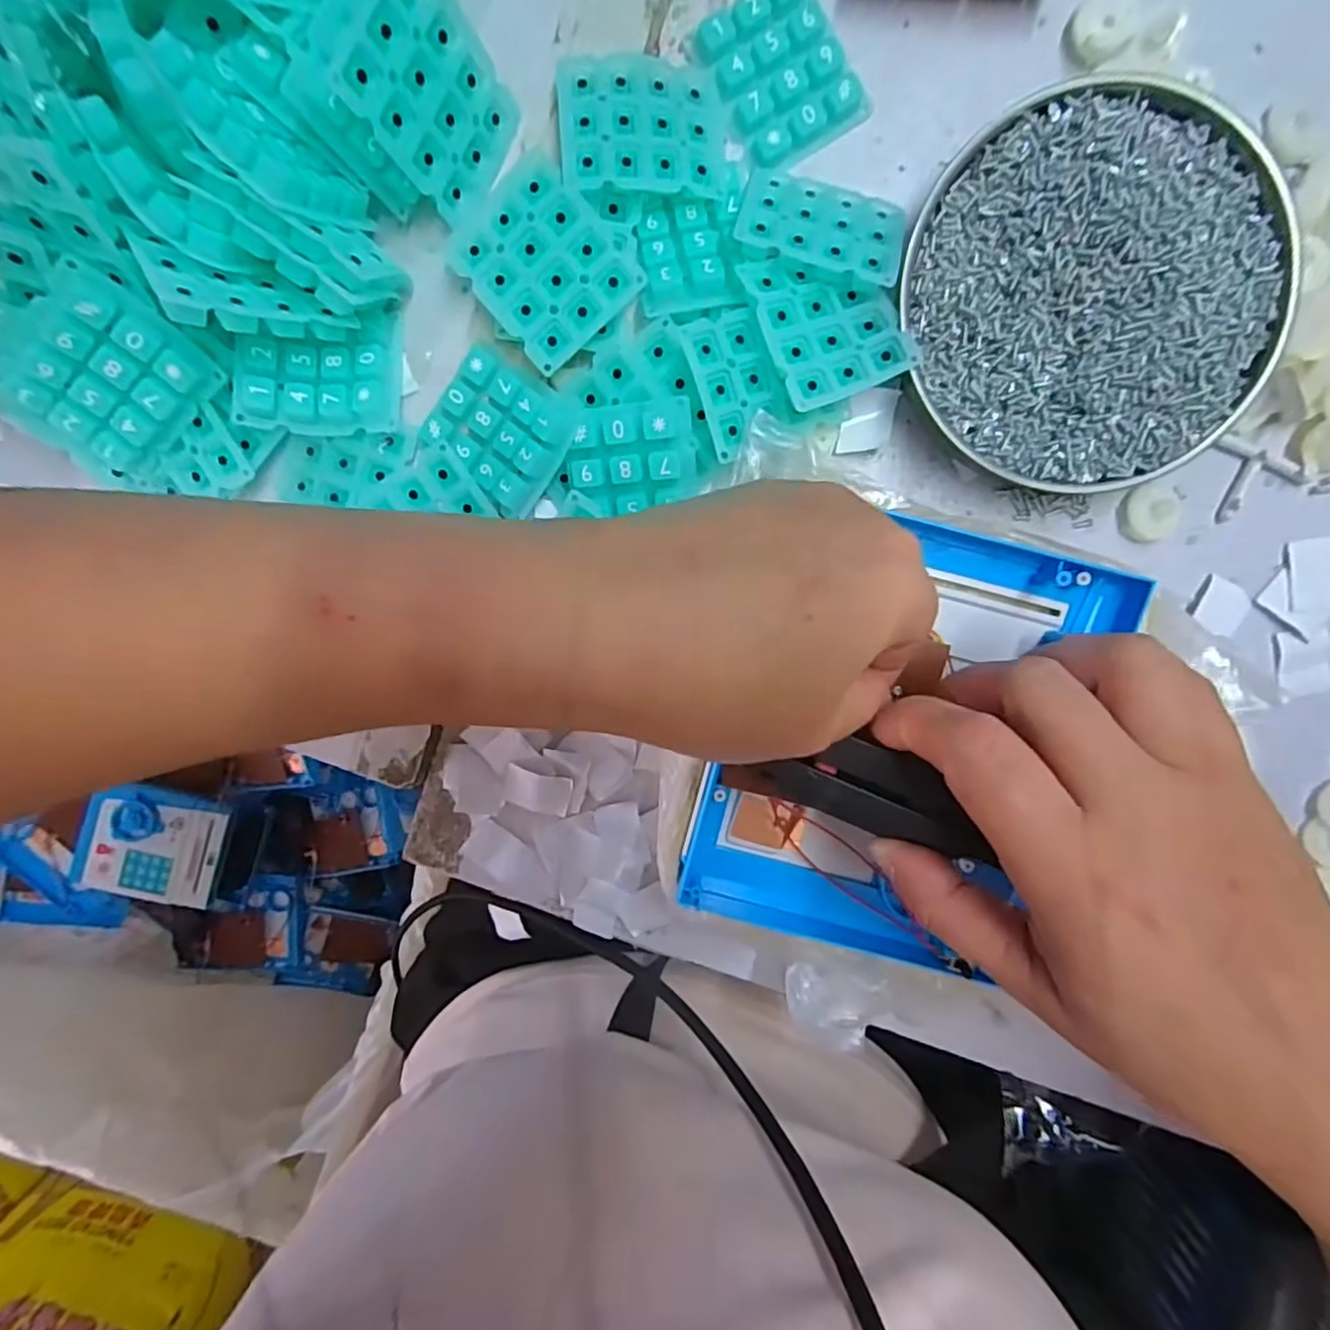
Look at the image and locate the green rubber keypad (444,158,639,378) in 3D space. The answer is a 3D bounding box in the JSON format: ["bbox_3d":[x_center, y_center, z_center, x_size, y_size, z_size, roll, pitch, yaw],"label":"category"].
[{"bbox_3d":[-0.044,-0.144,0.230,0.048,0.004,0.058,-42,94,7],"label":"green rubber keypad"}]

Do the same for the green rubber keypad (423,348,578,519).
[{"bbox_3d":[-0.063,-0.089,0.242,0.053,0.012,0.046,35,98,-2],"label":"green rubber keypad"}]

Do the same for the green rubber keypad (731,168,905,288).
[{"bbox_3d":[0.058,-0.163,0.234,0.059,0.004,0.045,17,66,1],"label":"green rubber keypad"}]

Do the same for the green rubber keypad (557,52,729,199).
[{"bbox_3d":[-0.008,-0.195,0.229,0.058,0.004,0.049,-4,89,-10],"label":"green rubber keypad"}]

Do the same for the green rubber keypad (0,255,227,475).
[{"bbox_3d":[-0.195,-0.097,0.220,0.061,0.008,0.049,-36,130,16],"label":"green rubber keypad"}]

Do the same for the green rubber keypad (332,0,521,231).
[{"bbox_3d":[-0.077,-0.191,0.215,0.004,0.059,0.049,33,93,26],"label":"green rubber keypad"}]

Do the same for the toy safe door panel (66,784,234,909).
[{"bbox_3d":[-0.608,0.211,0.753,0.150,0.033,0.133,16,98,1],"label":"toy safe door panel"}]

